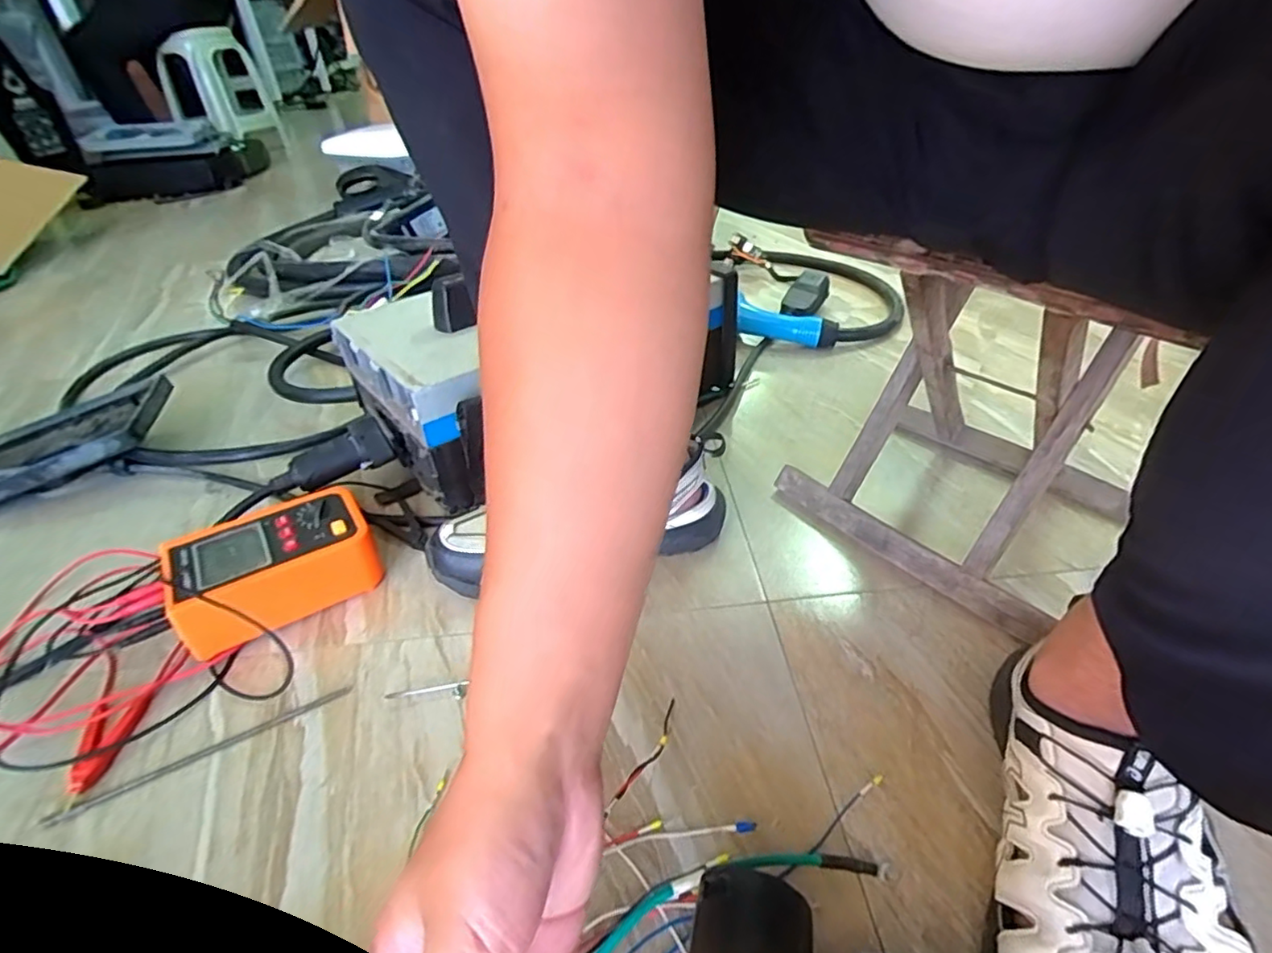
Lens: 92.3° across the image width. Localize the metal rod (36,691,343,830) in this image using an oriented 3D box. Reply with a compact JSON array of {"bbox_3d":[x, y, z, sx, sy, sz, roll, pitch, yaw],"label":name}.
[{"bbox_3d":[-0.312,0.201,0.445,0.193,0.004,0.009,-21,40,-20],"label":"metal rod"}]

